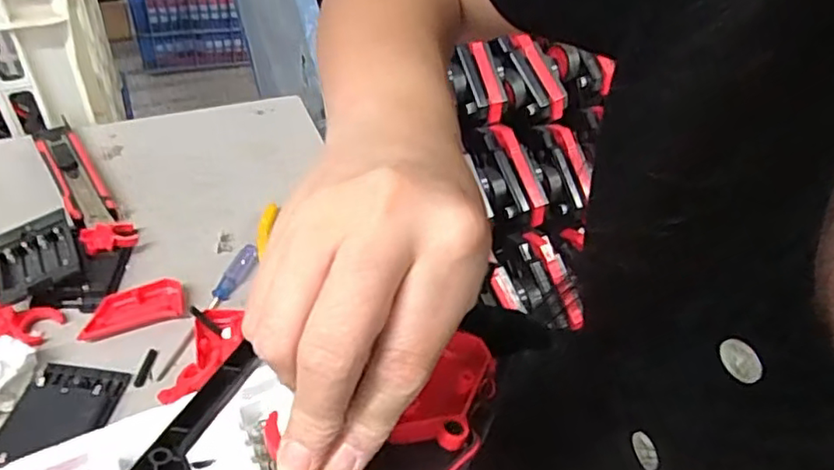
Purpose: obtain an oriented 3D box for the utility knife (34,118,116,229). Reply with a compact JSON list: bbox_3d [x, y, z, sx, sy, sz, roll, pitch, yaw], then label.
[{"bbox_3d":[-0.295,-0.058,0.522,0.034,0.018,0.156,-23,51,-29],"label":"utility knife"}]

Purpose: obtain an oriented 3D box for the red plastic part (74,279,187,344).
[{"bbox_3d":[-0.197,0.051,0.426,0.065,0.013,0.032,-12,46,-20],"label":"red plastic part"}]

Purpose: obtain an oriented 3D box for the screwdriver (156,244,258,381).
[{"bbox_3d":[-0.146,0.050,0.434,0.012,0.015,0.120,18,44,11],"label":"screwdriver"}]

